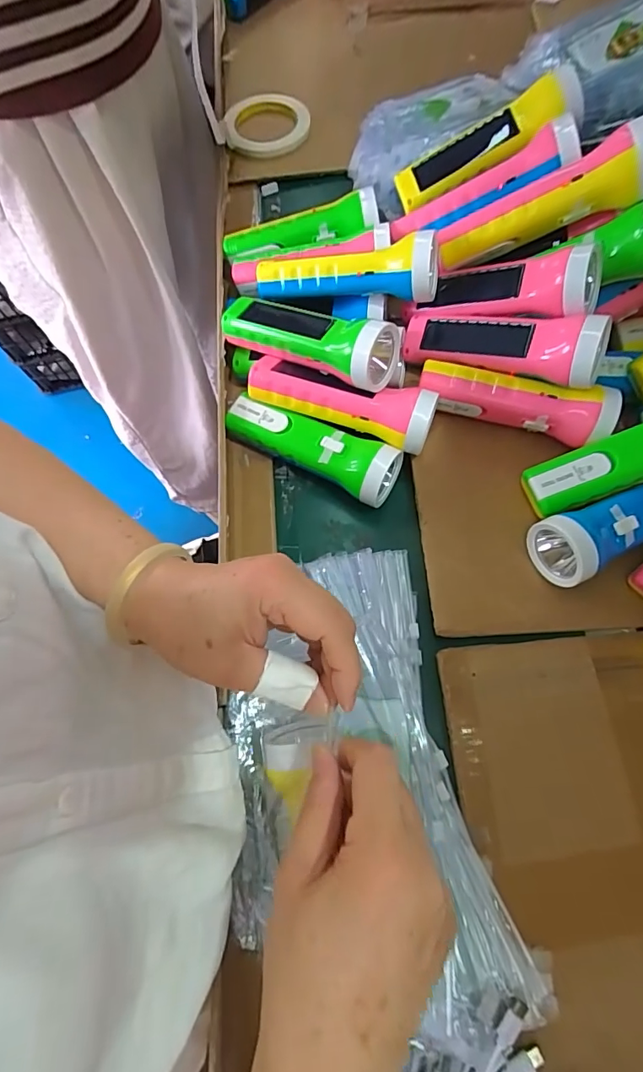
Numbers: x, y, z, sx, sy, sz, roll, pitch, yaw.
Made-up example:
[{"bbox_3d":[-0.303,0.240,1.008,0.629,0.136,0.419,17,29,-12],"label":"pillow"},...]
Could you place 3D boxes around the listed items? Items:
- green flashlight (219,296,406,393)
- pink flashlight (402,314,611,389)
[{"bbox_3d":[-0.016,-0.172,0.404,0.164,0.050,0.051,24,71,23],"label":"green flashlight"},{"bbox_3d":[0.147,-0.161,0.397,0.160,0.044,0.044,20,70,30],"label":"pink flashlight"}]

